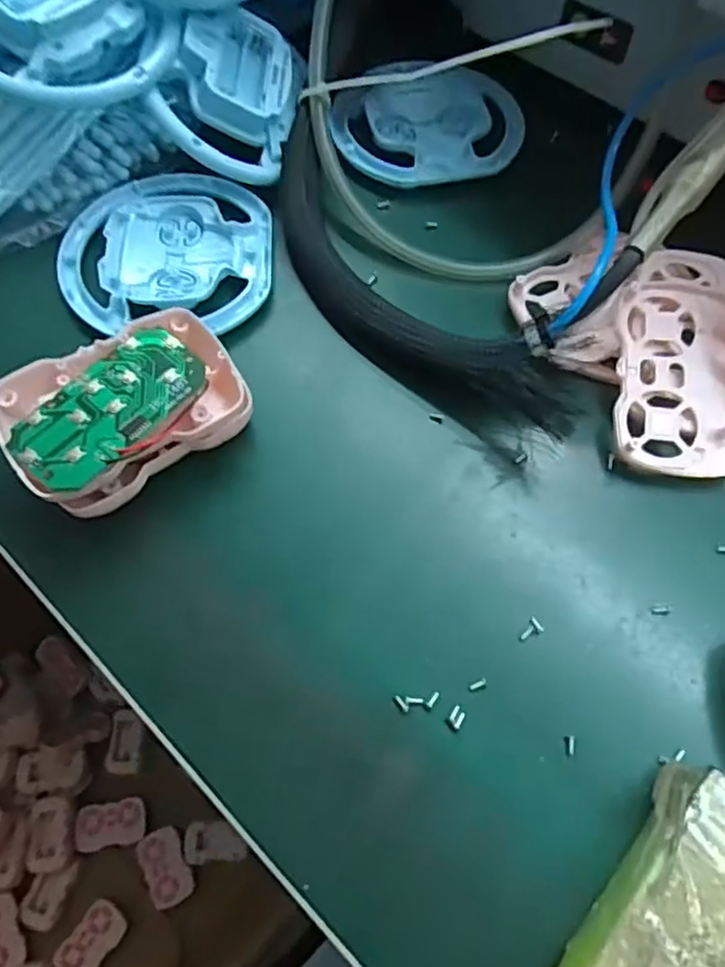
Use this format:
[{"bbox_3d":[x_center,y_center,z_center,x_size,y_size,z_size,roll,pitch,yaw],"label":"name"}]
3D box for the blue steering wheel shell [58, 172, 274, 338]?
[{"bbox_3d":[-0.095,-0.114,0.327,0.099,0.014,0.093,0,67,-1],"label":"blue steering wheel shell"}]

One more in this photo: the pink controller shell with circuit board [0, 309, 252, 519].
[{"bbox_3d":[-0.094,-0.028,0.272,0.088,0.045,0.053,-33,71,-14],"label":"pink controller shell with circuit board"}]

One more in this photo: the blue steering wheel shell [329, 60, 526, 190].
[{"bbox_3d":[0.036,-0.200,0.367,0.102,0.011,0.089,-16,68,-7],"label":"blue steering wheel shell"}]

